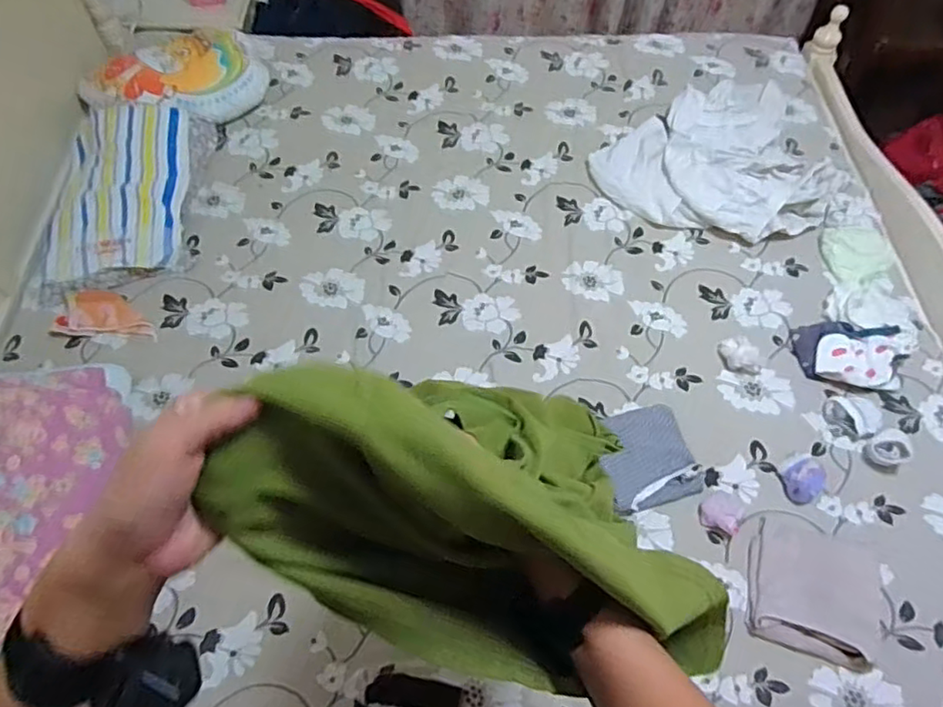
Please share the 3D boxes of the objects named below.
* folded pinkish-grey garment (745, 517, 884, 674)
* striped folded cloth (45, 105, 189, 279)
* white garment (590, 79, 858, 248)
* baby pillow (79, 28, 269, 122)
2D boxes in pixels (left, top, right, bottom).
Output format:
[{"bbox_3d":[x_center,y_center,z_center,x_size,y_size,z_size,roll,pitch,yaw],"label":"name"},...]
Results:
[{"bbox_3d":[0.575,0.397,1.035,0.206,0.036,0.207,18,61,9],"label":"folded pinkish-grey garment"},{"bbox_3d":[-0.796,-0.373,1.380,0.264,0.100,0.431,-4,60,-4],"label":"striped folded cloth"},{"bbox_3d":[0.646,-0.477,1.524,0.592,0.087,0.480,-34,66,-19],"label":"white garment"},{"bbox_3d":[-0.746,-0.681,1.546,0.441,0.129,0.233,-13,61,-9],"label":"baby pillow"}]

